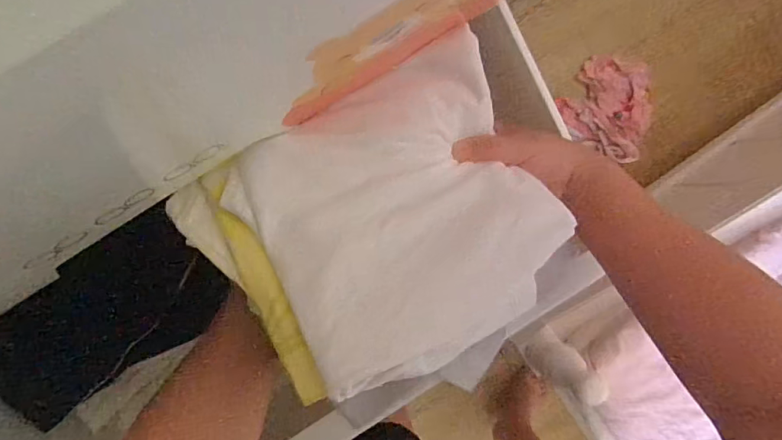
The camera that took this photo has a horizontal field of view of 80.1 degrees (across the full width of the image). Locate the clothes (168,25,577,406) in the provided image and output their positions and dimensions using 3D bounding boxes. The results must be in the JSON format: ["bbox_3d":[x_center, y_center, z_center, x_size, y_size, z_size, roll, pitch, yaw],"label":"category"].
[{"bbox_3d":[0.005,0.010,0.329,0.225,0.060,0.169,-29,76,-9],"label":"clothes"}]

